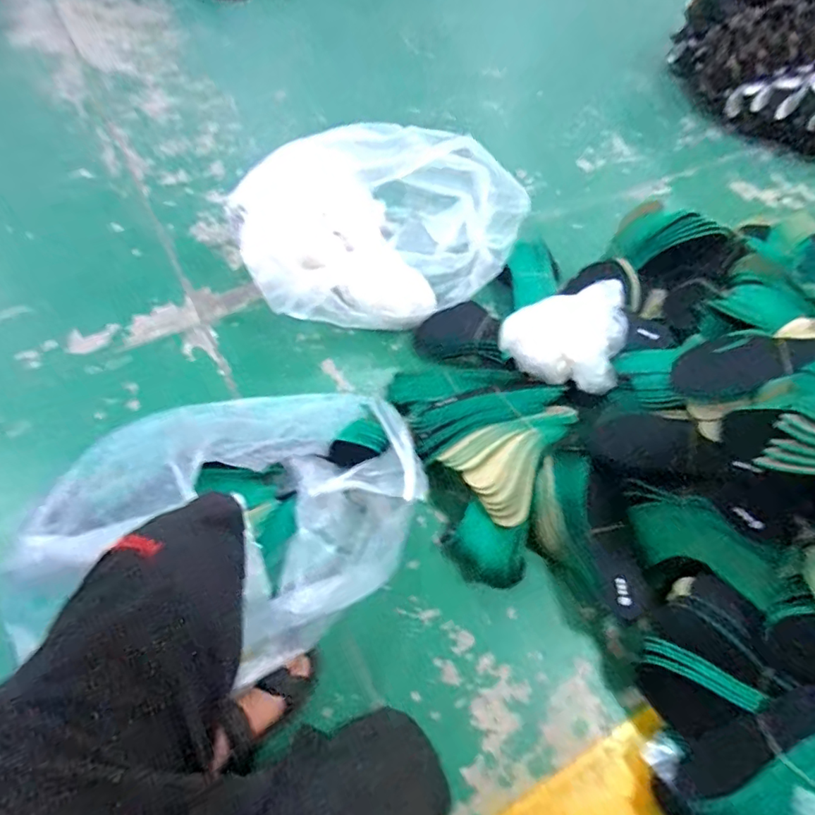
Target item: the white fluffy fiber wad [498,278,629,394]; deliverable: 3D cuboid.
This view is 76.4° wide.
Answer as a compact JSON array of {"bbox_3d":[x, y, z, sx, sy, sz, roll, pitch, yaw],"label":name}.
[{"bbox_3d":[0.300,-0.131,0.957,0.198,0.134,0.213,27,57,15],"label":"white fluffy fiber wad"}]

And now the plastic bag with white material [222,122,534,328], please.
[{"bbox_3d":[-0.057,-0.419,1.170,0.561,0.311,0.422,-12,56,-12],"label":"plastic bag with white material"}]

